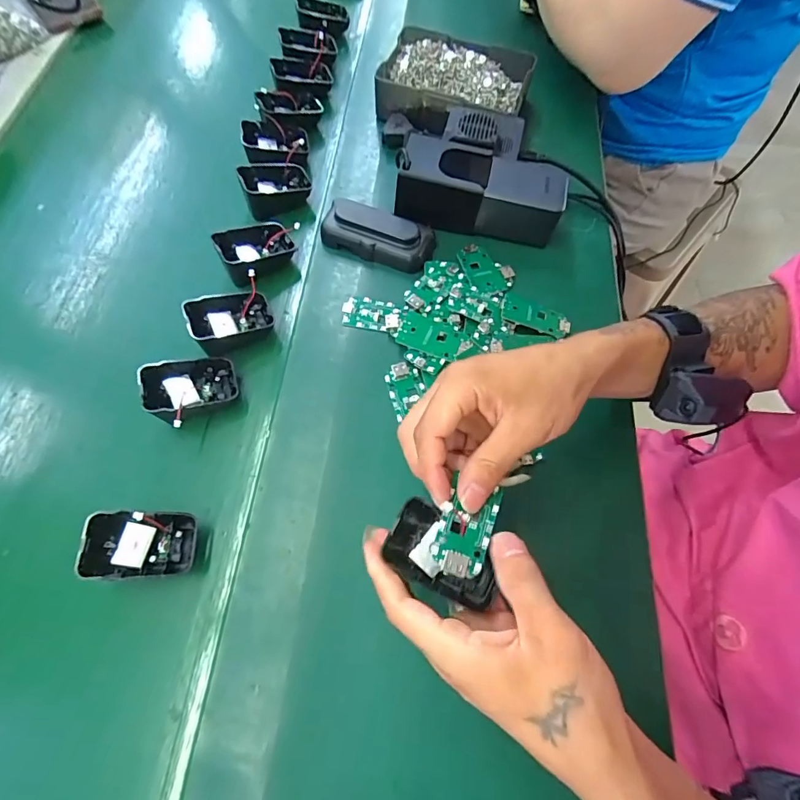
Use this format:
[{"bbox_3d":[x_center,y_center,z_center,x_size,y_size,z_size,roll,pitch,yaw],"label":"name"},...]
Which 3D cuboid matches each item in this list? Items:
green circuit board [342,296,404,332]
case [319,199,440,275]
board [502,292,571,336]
[{"bbox_3d":[-0.026,-0.080,0.404,0.053,0.009,0.034,12,67,8],"label":"green circuit board"},{"bbox_3d":[-0.022,-0.160,0.430,0.106,0.027,0.046,19,68,10],"label":"case"},{"bbox_3d":[0.122,-0.076,0.404,0.062,0.004,0.032,19,56,0],"label":"board"}]

